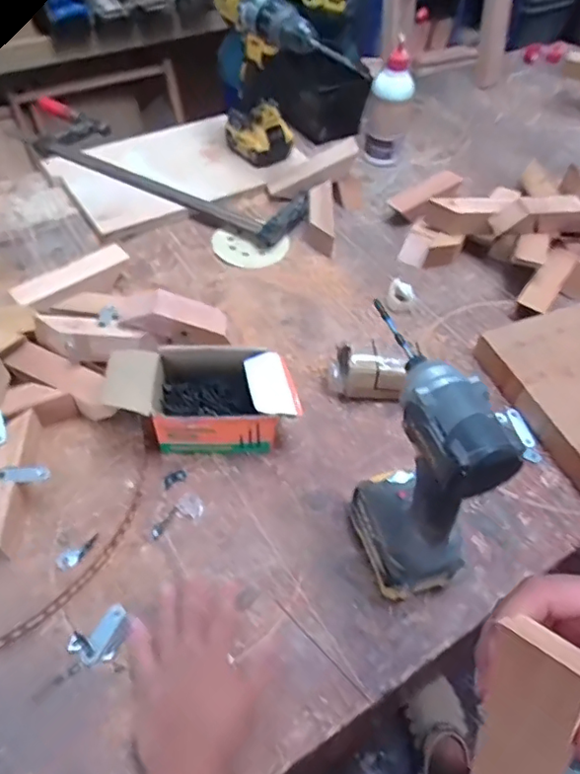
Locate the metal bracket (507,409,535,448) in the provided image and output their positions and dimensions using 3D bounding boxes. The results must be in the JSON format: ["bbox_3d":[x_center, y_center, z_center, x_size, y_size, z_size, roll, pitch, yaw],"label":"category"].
[{"bbox_3d":[0.287,0.051,0.700,0.014,0.010,0.057,-5,52,-9],"label":"metal bracket"}]

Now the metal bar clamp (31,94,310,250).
[{"bbox_3d":[-0.259,-0.398,1.012,0.621,0.030,0.147,26,54,16],"label":"metal bar clamp"}]

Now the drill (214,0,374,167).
[{"bbox_3d":[-0.015,-0.481,0.924,0.093,0.252,0.300,-25,57,-23],"label":"drill"}]

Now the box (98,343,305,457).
[{"bbox_3d":[-0.100,0.010,0.658,0.210,0.078,0.120,0,51,-5],"label":"box"}]

